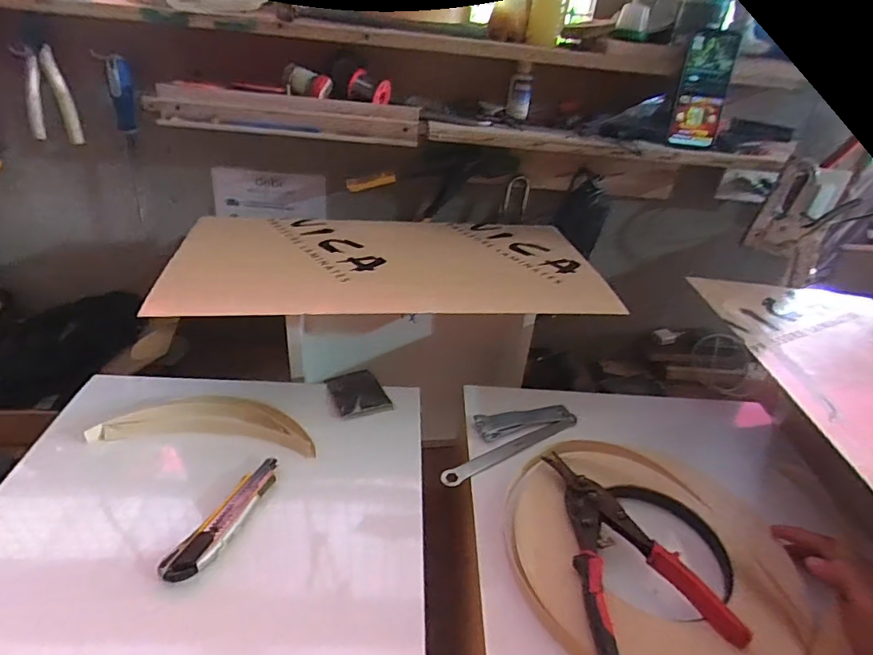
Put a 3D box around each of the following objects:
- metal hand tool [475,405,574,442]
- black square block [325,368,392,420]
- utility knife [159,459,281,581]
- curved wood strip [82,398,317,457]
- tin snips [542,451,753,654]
[{"bbox_3d":[0.120,0.124,0.688,0.139,0.011,0.041,-8,36,-21],"label":"metal hand tool"},{"bbox_3d":[-0.112,0.090,0.715,0.072,0.011,0.103,-11,28,-27],"label":"black square block"},{"bbox_3d":[-0.212,0.190,0.522,0.032,0.012,0.152,17,34,15],"label":"utility knife"},{"bbox_3d":[-0.277,0.117,0.624,0.253,0.019,0.075,3,33,-6],"label":"curved wood strip"},{"bbox_3d":[0.171,0.213,0.511,0.132,0.032,0.226,-4,35,-17],"label":"tin snips"}]

